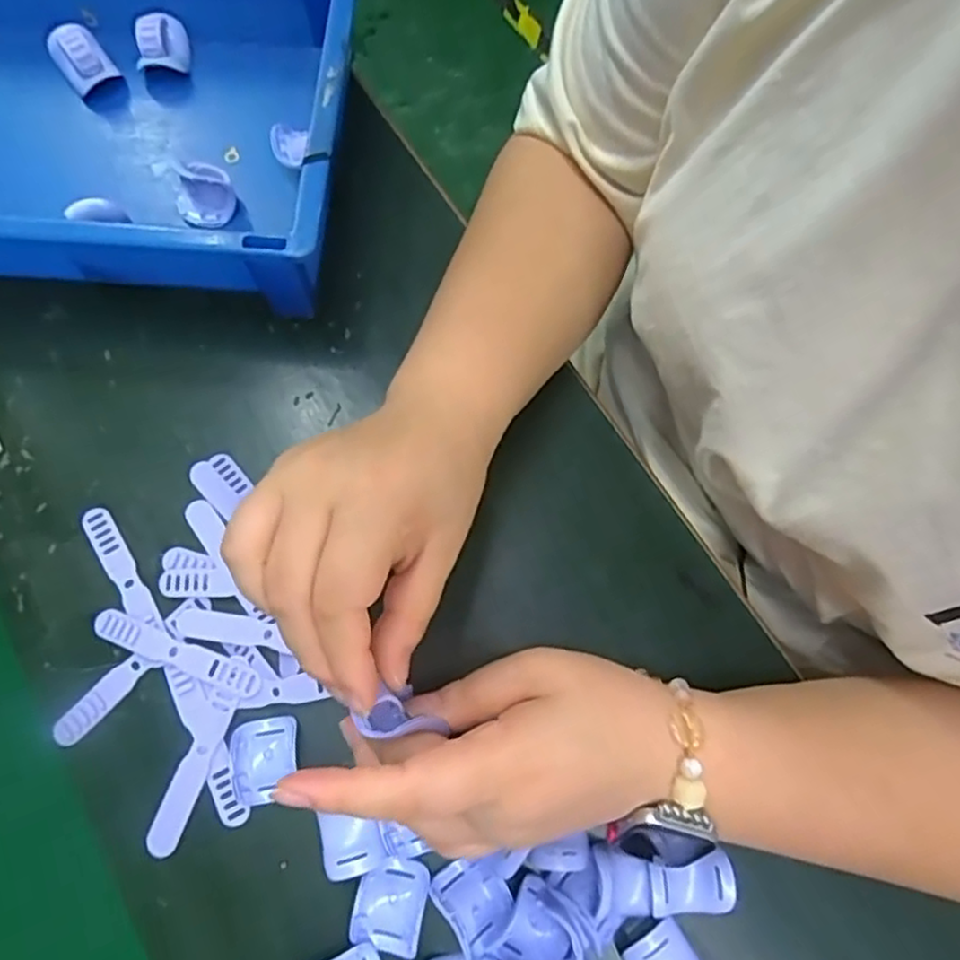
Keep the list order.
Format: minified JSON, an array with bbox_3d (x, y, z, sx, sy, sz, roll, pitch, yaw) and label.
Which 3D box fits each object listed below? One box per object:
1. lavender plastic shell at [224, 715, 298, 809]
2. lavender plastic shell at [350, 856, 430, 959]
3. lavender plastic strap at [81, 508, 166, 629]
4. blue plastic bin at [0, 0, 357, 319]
[{"bbox_3d":[-0.103,0.133,0.322,0.034,0.008,0.037,0,74,0],"label":"lavender plastic shell"},{"bbox_3d":[-0.040,0.193,0.304,0.030,0.009,0.037,11,75,3],"label":"lavender plastic shell"},{"bbox_3d":[-0.188,0.047,0.352,0.016,0.005,0.075,-33,77,-8],"label":"lavender plastic strap"},{"bbox_3d":[-0.226,-0.210,0.391,0.298,0.066,0.199,3,74,1],"label":"blue plastic bin"}]

